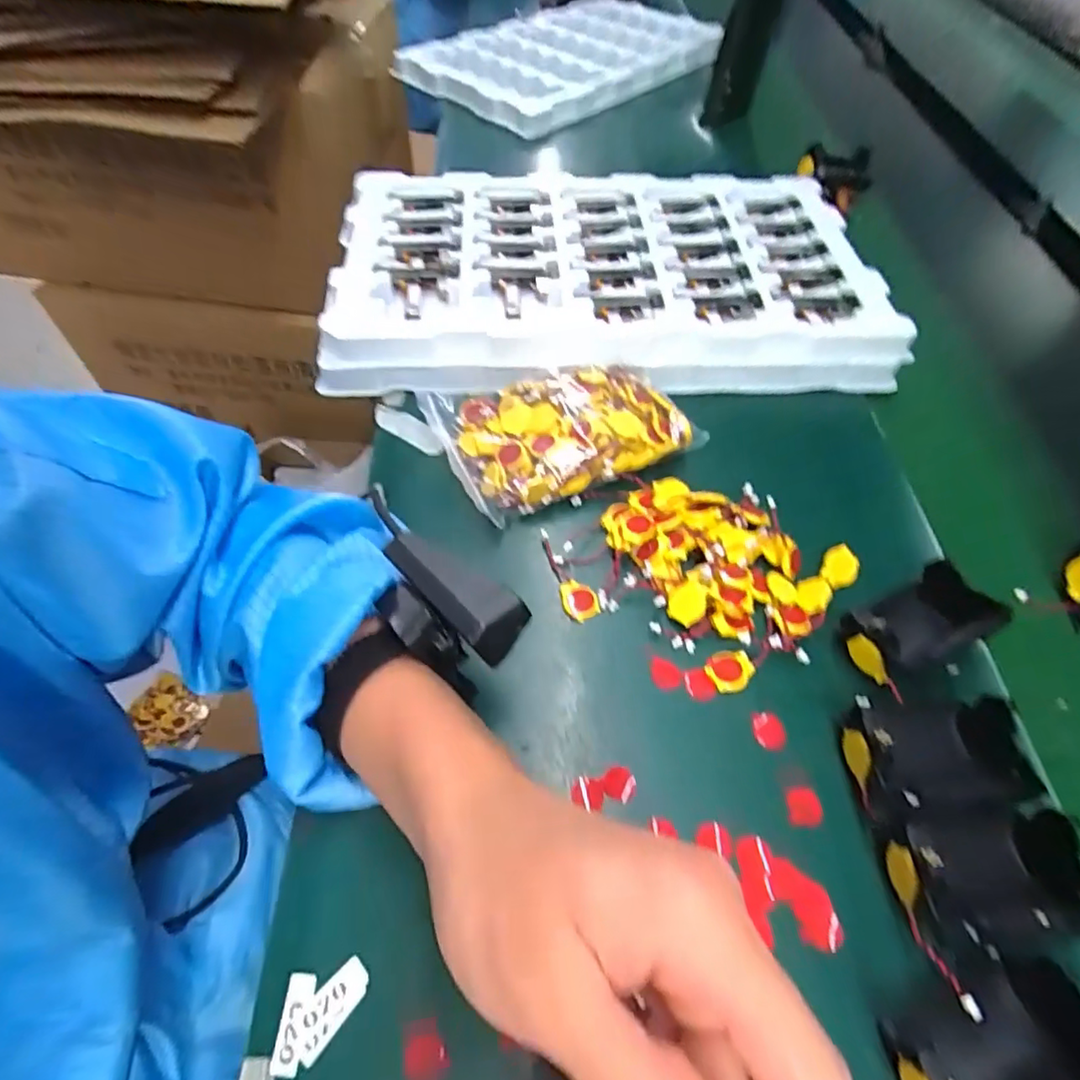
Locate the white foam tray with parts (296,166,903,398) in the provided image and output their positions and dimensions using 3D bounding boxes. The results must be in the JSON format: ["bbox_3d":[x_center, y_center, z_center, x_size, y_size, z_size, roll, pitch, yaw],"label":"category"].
[{"bbox_3d":[0.050,-0.223,0.483,0.420,0.033,0.250,-2,61,-3],"label":"white foam tray with parts"}]

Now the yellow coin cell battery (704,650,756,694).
[{"bbox_3d":[0.102,0.069,0.313,0.025,0.004,0.021,-23,64,-14],"label":"yellow coin cell battery"}]

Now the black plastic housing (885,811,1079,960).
[{"bbox_3d":[0.190,0.142,0.246,0.077,0.038,0.050,-4,57,-5],"label":"black plastic housing"}]

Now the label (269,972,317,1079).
[{"bbox_3d":[-0.097,0.189,0.230,0.010,0.004,0.032,6,56,-1],"label":"label"}]

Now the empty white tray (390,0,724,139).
[{"bbox_3d":[0.027,-0.637,0.773,0.376,0.036,0.268,-30,63,-22],"label":"empty white tray"}]

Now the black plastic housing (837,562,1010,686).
[{"bbox_3d":[0.197,0.043,0.306,0.068,0.031,0.042,-23,61,-19],"label":"black plastic housing"}]

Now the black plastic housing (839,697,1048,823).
[{"bbox_3d":[0.184,0.100,0.276,0.072,0.036,0.052,-6,58,-6],"label":"black plastic housing"}]

